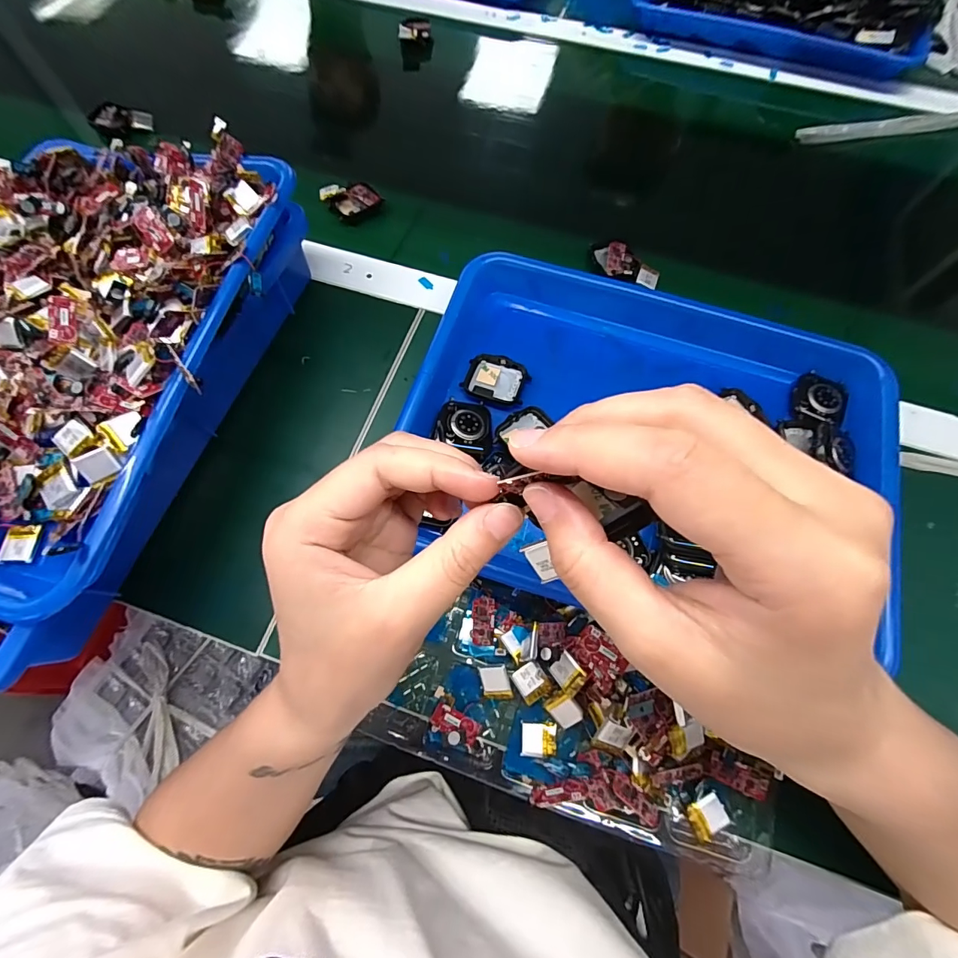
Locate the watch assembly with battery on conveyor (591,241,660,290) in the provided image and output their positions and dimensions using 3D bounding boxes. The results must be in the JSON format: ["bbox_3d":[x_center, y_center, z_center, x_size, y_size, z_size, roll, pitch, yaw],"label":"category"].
[{"bbox_3d":[0.130,-0.194,0.404,0.066,0.013,0.032,40,74,14],"label":"watch assembly with battery on conveyor"}]

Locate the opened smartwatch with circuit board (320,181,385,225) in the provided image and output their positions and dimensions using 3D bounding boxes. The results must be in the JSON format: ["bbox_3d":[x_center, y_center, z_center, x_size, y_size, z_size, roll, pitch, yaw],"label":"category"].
[{"bbox_3d":[-0.124,-0.273,0.434,0.044,0.015,0.046,41,74,14],"label":"opened smartwatch with circuit board"}]

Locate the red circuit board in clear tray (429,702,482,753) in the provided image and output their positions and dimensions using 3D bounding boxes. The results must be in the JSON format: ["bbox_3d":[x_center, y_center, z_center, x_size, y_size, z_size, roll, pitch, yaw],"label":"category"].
[{"bbox_3d":[-0.015,0.153,0.275,0.030,0.006,0.017,23,70,8],"label":"red circuit board in clear tray"}]

